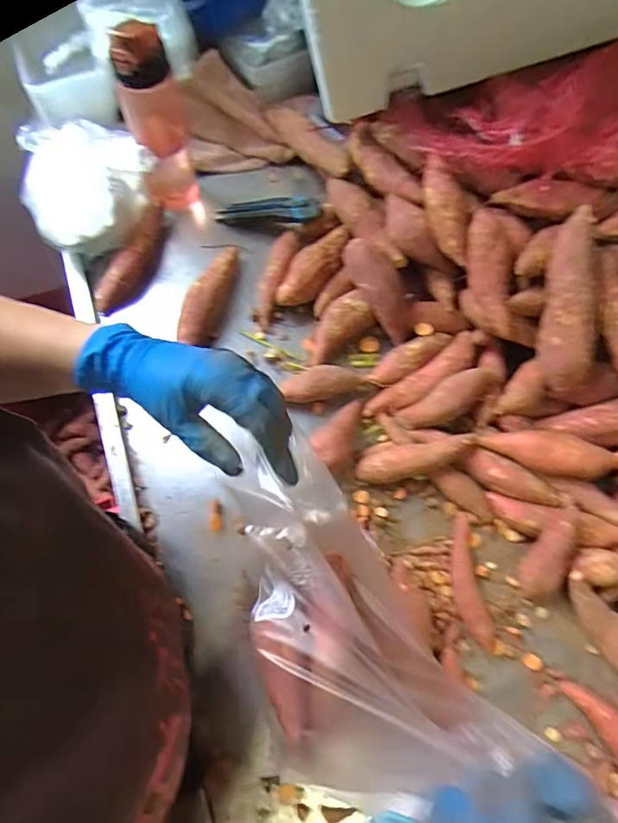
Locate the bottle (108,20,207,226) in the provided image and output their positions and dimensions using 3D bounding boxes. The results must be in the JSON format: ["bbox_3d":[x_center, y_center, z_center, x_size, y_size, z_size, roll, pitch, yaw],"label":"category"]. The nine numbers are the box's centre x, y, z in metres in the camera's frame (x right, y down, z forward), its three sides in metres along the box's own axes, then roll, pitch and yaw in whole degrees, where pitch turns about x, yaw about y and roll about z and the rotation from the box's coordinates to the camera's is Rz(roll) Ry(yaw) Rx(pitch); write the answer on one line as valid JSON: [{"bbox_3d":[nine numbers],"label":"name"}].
[{"bbox_3d":[-0.187,-0.343,0.617,0.070,0.225,0.069,-17,69,-7],"label":"bottle"}]

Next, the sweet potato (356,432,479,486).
[{"bbox_3d":[0.118,0.052,0.554,0.137,0.031,0.037,-16,68,7],"label":"sweet potato"}]

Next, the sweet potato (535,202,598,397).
[{"bbox_3d":[0.273,-0.112,0.511,0.051,0.043,0.185,1,97,1],"label":"sweet potato"}]

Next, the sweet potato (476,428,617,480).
[{"bbox_3d":[0.255,0.041,0.526,0.130,0.037,0.043,19,69,8],"label":"sweet potato"}]

